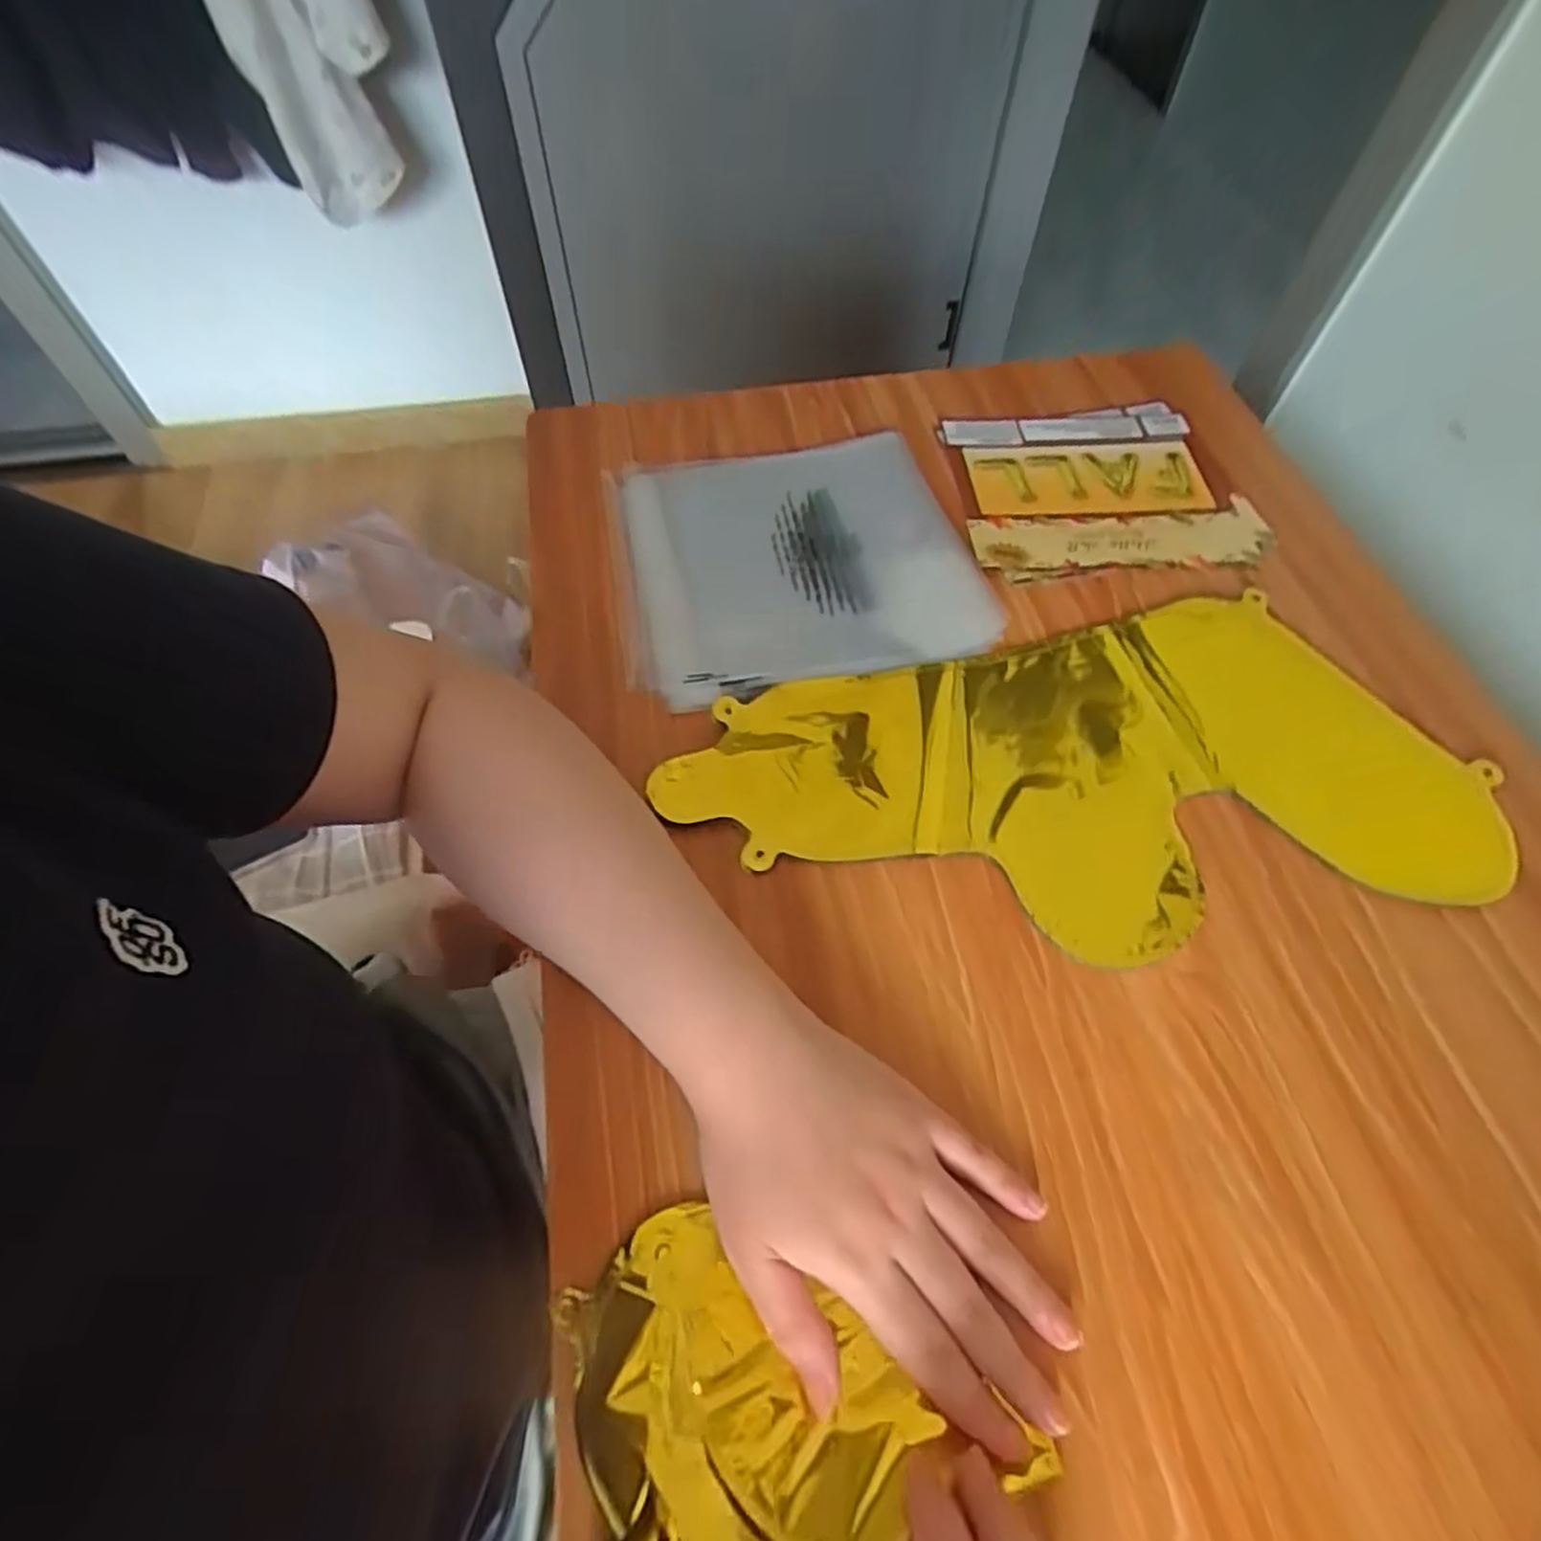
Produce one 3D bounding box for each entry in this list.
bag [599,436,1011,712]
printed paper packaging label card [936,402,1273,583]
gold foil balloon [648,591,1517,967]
[{"bbox_3d":[0.013,-0.141,0.502,0.223,0.014,0.207,-9,59,-6],"label":"bag"},{"bbox_3d":[0.232,-0.203,0.548,0.194,0.006,0.164,-5,59,-4],"label":"printed paper packaging label card"},{"bbox_3d":[0.161,0.002,0.418,0.422,0.010,0.197,-8,59,-6],"label":"gold foil balloon"}]

